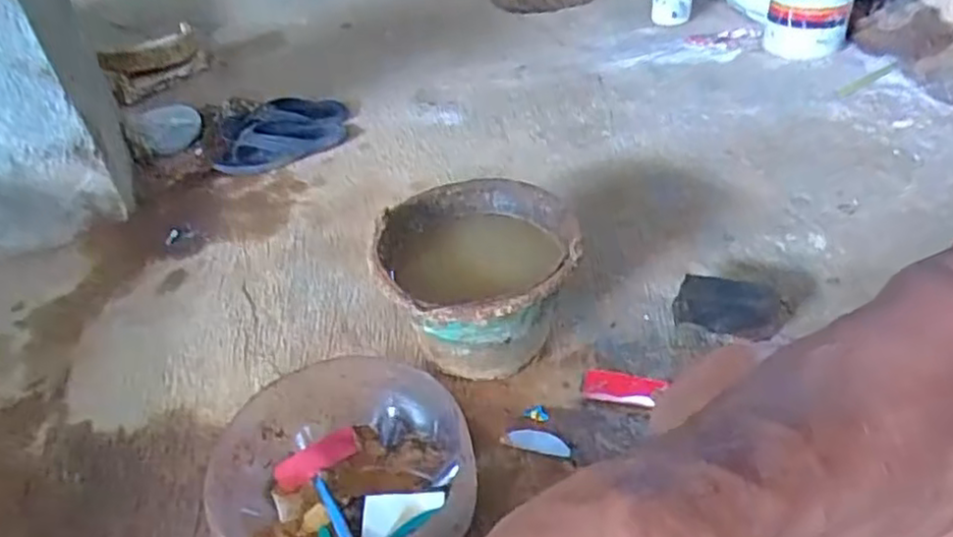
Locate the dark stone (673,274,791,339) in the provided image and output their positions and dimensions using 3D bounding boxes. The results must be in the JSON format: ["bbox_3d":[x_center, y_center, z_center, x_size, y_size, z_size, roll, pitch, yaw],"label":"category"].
[{"bbox_3d":[0.338,0.048,0.905,0.148,0.050,0.069,2,39,10],"label":"dark stone"}]

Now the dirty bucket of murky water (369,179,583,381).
[{"bbox_3d":[0.003,0.025,0.870,0.241,0.164,0.252,-3,38,4],"label":"dirty bucket of murky water"}]

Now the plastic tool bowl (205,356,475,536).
[{"bbox_3d":[-0.123,0.221,0.677,0.236,0.127,0.249,-4,38,3],"label":"plastic tool bowl"}]

